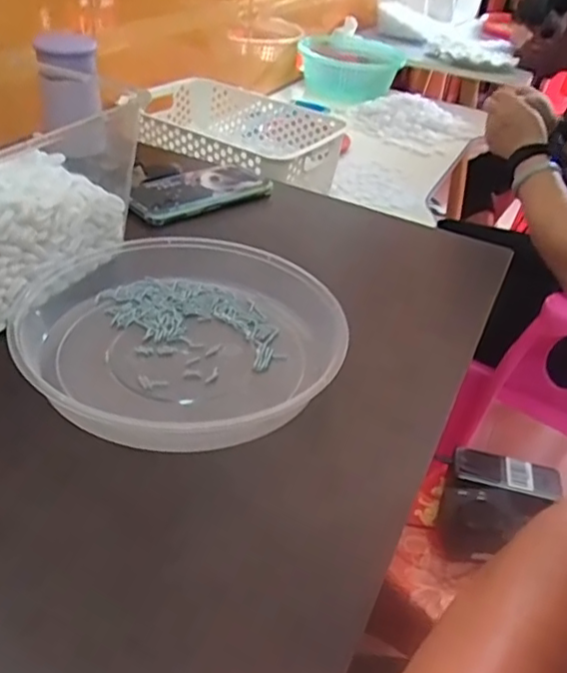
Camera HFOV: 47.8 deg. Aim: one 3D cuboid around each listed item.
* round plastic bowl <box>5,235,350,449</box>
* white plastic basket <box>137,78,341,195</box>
[{"bbox_3d":[-0.078,-0.009,0.481,0.227,0.036,0.244,5,36,-4],"label":"round plastic bowl"},{"bbox_3d":[-0.077,-0.299,0.960,0.318,0.076,0.221,25,39,23],"label":"white plastic basket"}]

